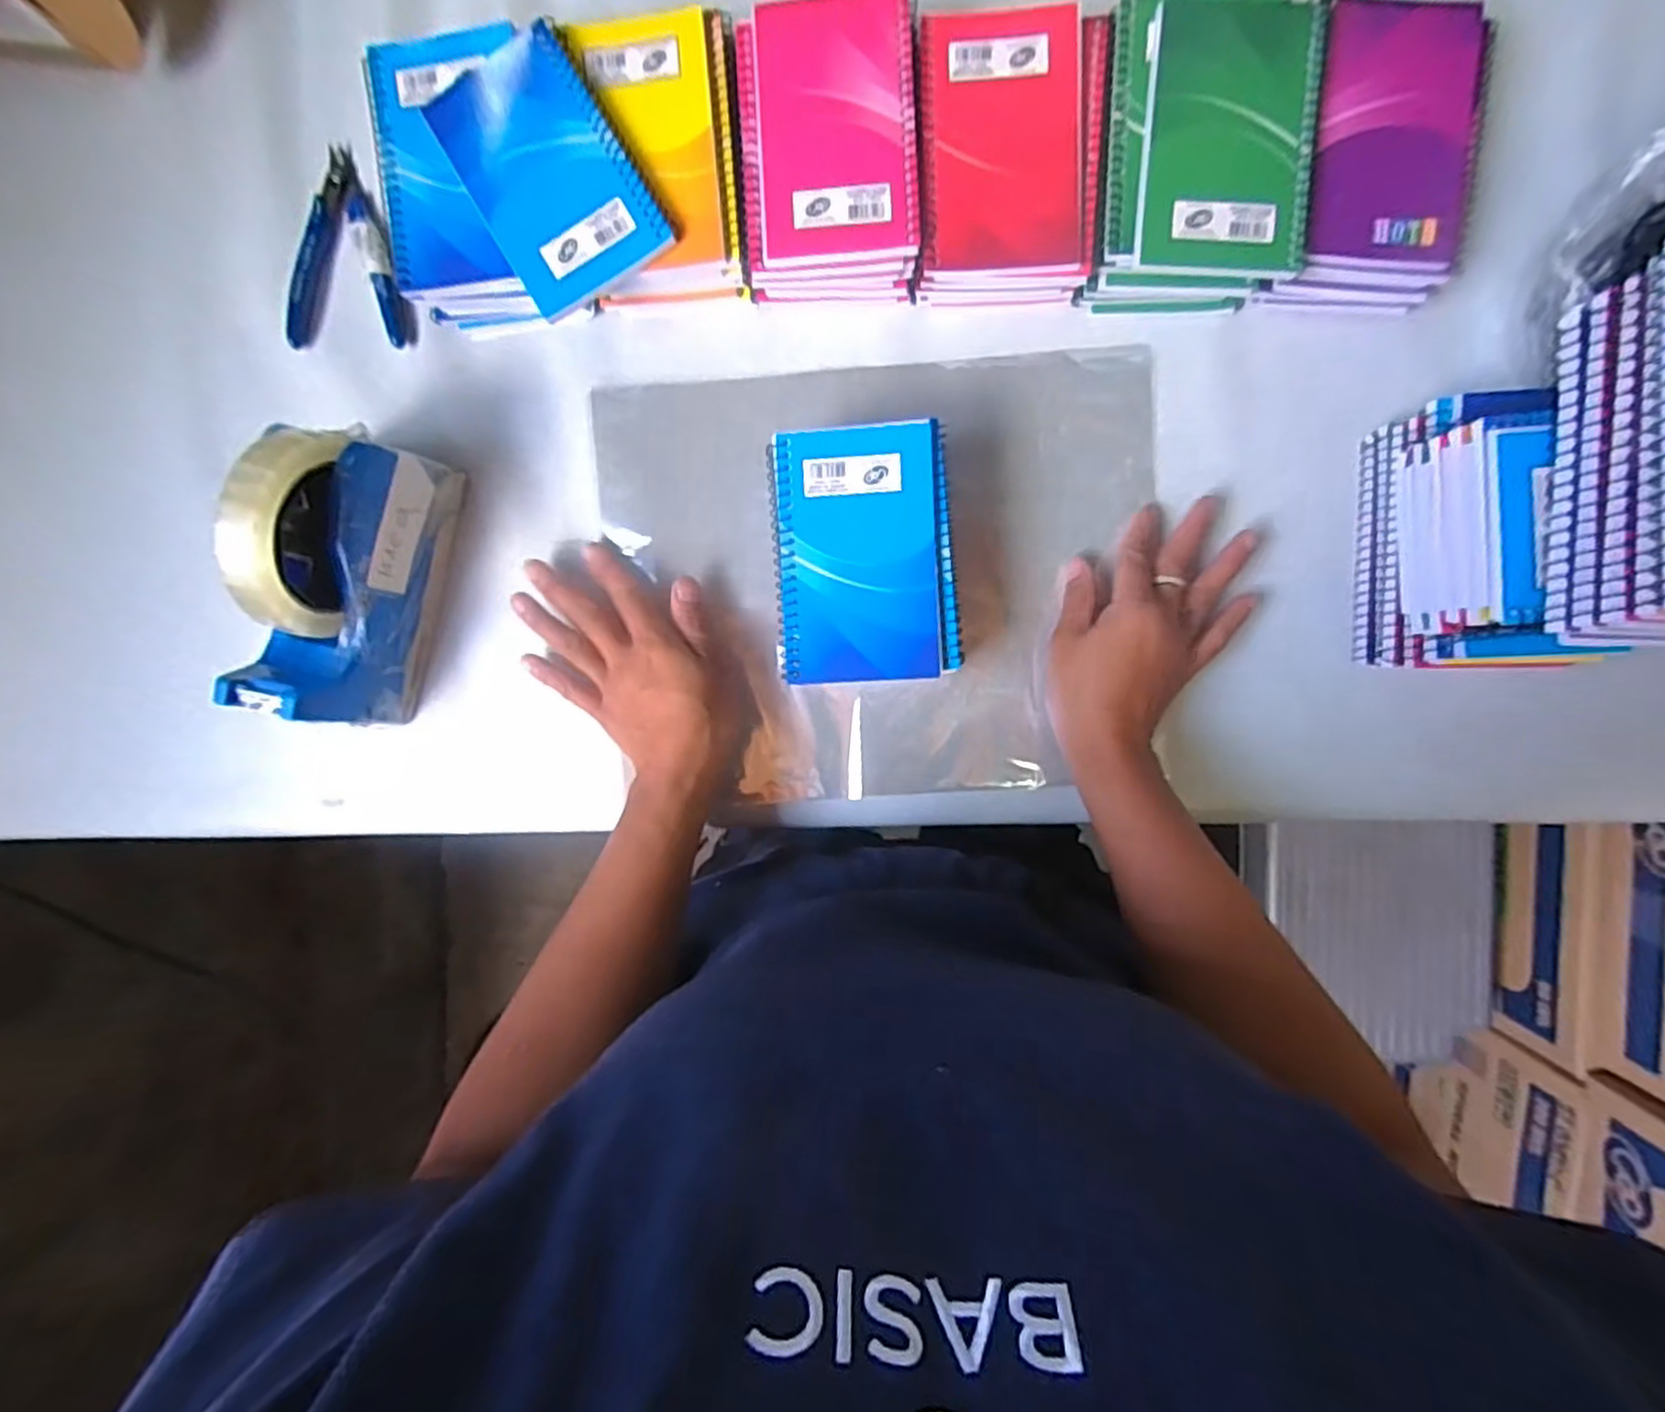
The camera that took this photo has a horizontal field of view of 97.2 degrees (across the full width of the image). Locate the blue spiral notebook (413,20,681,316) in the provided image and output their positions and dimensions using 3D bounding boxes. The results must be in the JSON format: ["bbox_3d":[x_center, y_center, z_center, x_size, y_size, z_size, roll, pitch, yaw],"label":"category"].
[{"bbox_3d":[-0.150,-0.283,0.386,0.081,0.012,0.133,-30,91,5],"label":"blue spiral notebook"}]

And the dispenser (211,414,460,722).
[{"bbox_3d":[-0.268,-0.068,0.398,0.055,0.123,0.153,15,95,2],"label":"dispenser"}]

